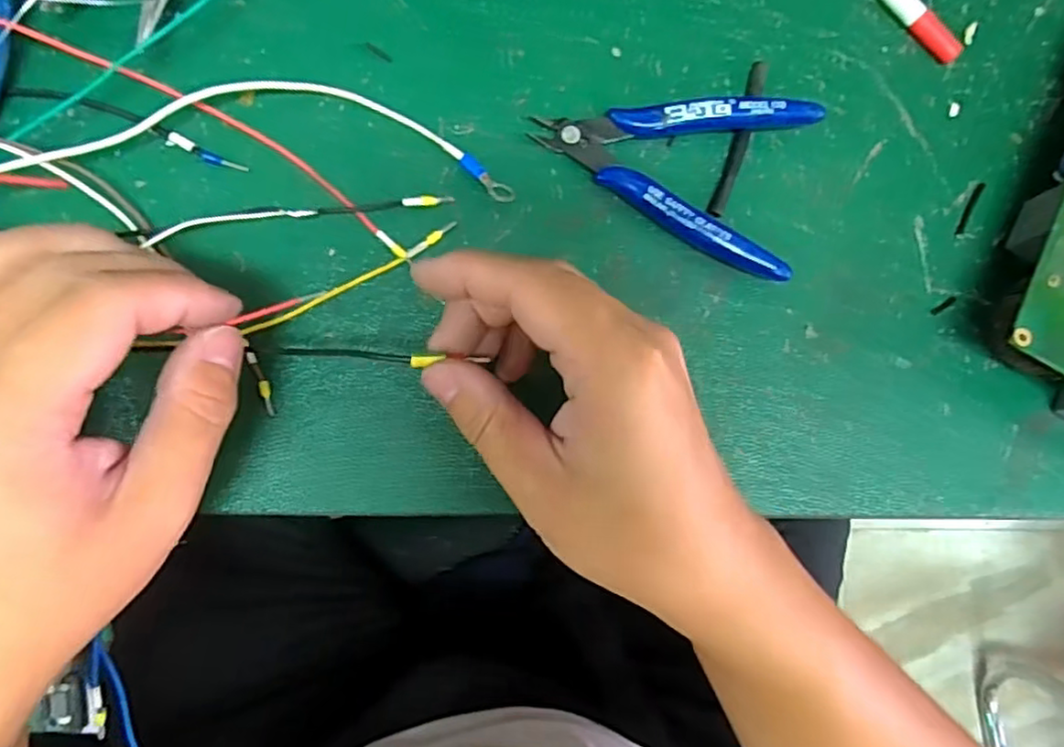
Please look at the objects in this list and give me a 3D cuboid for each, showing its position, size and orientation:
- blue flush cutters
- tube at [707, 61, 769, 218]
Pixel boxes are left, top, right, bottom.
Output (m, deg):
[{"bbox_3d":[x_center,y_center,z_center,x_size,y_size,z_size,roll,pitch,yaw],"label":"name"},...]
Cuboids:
[{"bbox_3d":[0.060,-0.092,0.277,0.115,0.018,0.075,16,83,-4],"label":"blue flush cutters"},{"bbox_3d":[0.093,-0.105,0.289,0.008,0.006,0.076,19,83,-4],"label":"tube"}]

